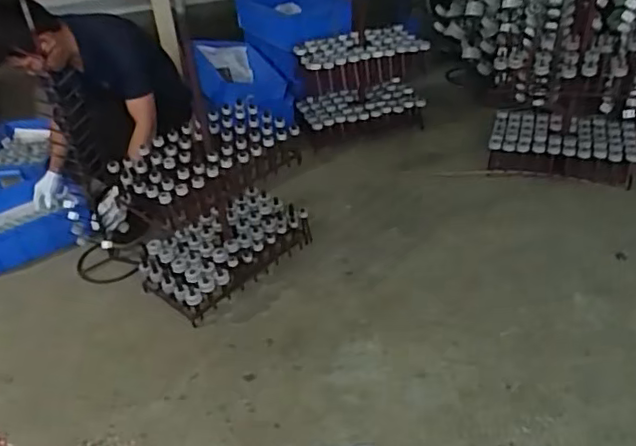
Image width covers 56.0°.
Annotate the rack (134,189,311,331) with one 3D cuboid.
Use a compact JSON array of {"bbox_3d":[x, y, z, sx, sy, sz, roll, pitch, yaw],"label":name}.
[{"bbox_3d":[-0.292,0.077,1.931,0.506,0.176,0.281,-31,43,-33],"label":"rack"}]

